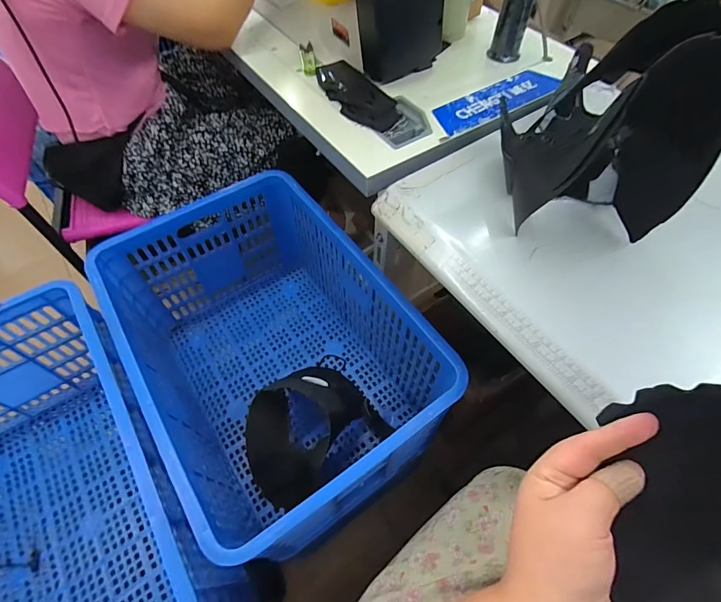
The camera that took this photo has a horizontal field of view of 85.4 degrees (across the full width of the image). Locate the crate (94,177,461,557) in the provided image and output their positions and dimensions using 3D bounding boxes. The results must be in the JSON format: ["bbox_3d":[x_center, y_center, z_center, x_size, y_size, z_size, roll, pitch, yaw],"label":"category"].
[{"bbox_3d":[-0.171,0.088,0.753,0.406,0.302,0.599,-30,63,-19],"label":"crate"}]

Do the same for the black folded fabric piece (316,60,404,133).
[{"bbox_3d":[-0.008,-0.357,0.662,0.087,0.016,0.216,-22,60,-15],"label":"black folded fabric piece"}]

